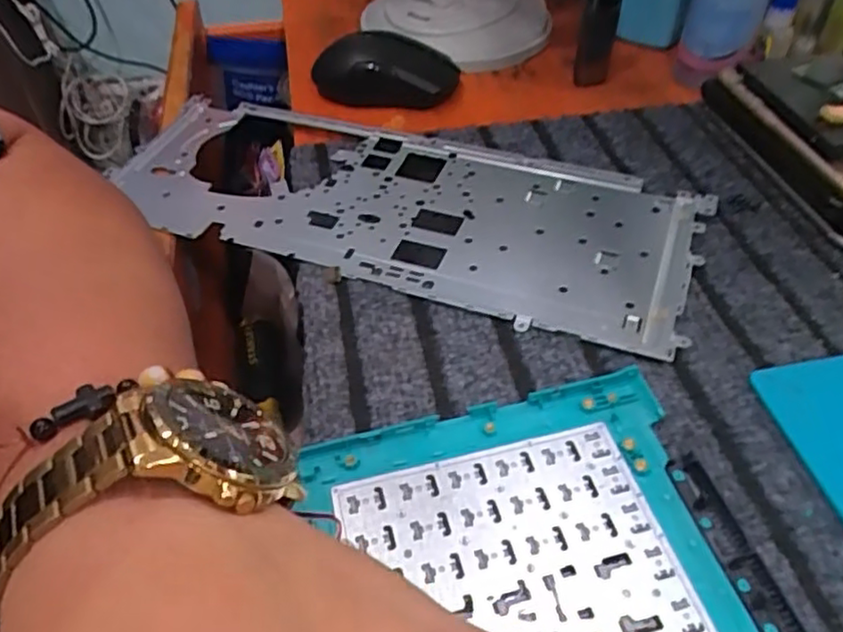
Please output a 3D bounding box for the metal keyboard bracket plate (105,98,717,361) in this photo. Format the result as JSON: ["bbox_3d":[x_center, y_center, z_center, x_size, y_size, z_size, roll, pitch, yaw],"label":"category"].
[{"bbox_3d":[-0.021,-0.064,0.384,0.337,0.010,0.135,14,50,14],"label":"metal keyboard bracket plate"}]

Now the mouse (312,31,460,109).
[{"bbox_3d":[-0.026,-0.182,0.482,0.101,0.036,0.073,-10,46,-9],"label":"mouse"}]

